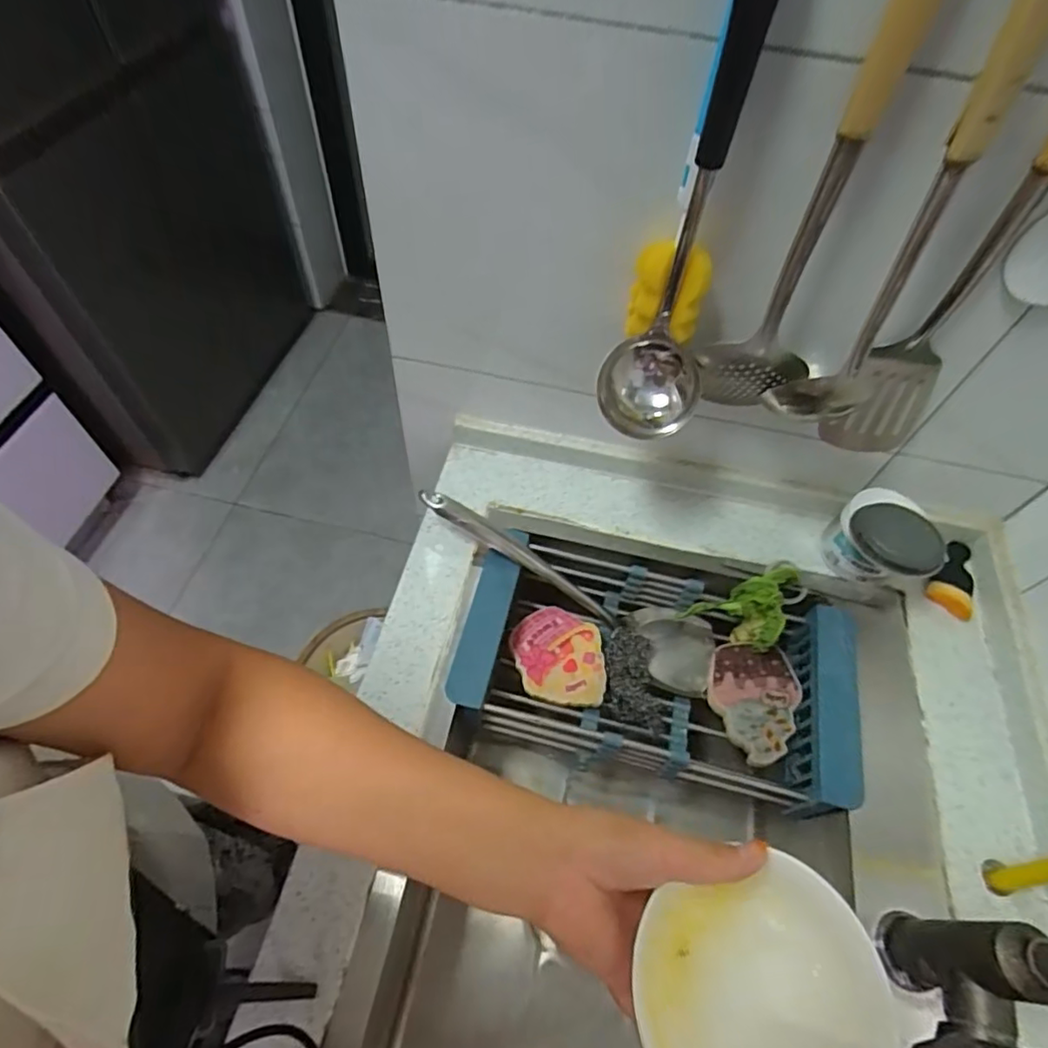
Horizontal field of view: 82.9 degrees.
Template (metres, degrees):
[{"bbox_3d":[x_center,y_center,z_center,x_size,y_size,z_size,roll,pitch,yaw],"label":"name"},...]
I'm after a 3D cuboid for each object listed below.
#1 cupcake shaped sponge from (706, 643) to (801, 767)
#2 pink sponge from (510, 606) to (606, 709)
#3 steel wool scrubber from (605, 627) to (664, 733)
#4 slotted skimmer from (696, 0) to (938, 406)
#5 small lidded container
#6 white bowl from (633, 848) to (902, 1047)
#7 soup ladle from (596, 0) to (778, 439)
[{"bbox_3d":[0.235,0.182,0.614,0.083,0.022,0.117,15,60,8],"label":"cupcake shaped sponge"},{"bbox_3d":[0.036,0.139,0.627,0.092,0.015,0.104,-4,59,-3],"label":"pink sponge"},{"bbox_3d":[0.116,0.160,0.619,0.056,0.046,0.109,-1,59,-2],"label":"steel wool scrubber"},{"bbox_3d":[0.199,-0.203,0.406,0.079,0.332,0.068,28,63,15],"label":"slotted skimmer"},{"bbox_3d":[0.357,0.023,0.601,0.084,0.098,0.090,0,59,-1],"label":"small lidded container"},{"bbox_3d":[0.122,0.244,0.305,0.128,0.053,0.110,-14,60,-9],"label":"white bowl"},{"bbox_3d":[0.115,-0.198,0.400,0.079,0.313,0.103,19,61,10],"label":"soup ladle"}]

